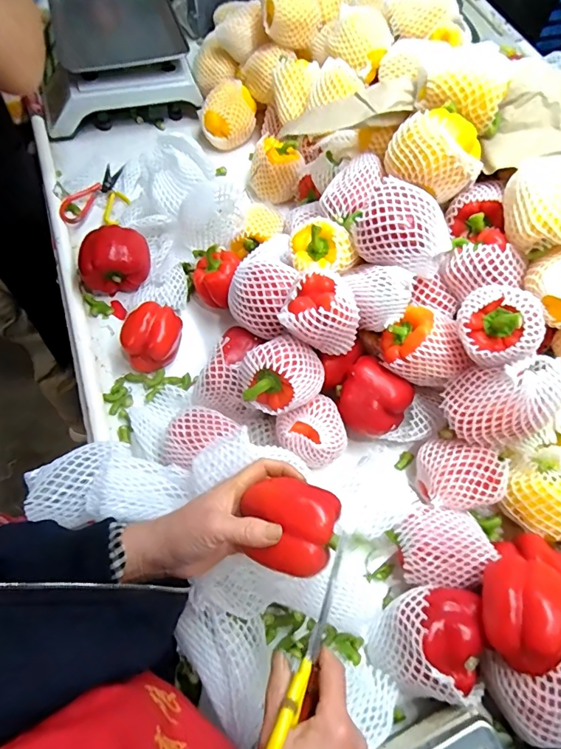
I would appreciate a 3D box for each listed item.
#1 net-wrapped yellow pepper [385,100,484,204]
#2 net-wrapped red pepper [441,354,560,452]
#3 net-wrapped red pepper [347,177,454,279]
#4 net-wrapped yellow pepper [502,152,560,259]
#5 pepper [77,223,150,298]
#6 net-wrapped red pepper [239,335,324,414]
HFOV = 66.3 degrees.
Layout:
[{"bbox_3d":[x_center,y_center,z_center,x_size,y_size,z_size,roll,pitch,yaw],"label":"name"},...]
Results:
[{"bbox_3d":[0.199,-0.290,0.555,0.099,0.085,0.095,-20,67,-13],"label":"net-wrapped yellow pepper"},{"bbox_3d":[0.270,0.027,0.515,0.091,0.133,0.085,28,35,-25],"label":"net-wrapped red pepper"},{"bbox_3d":[0.156,-0.179,0.541,0.117,0.074,0.078,32,66,11],"label":"net-wrapped red pepper"},{"bbox_3d":[0.316,-0.199,0.501,0.105,0.073,0.103,35,67,13],"label":"net-wrapped yellow pepper"},{"bbox_3d":[-0.261,-0.183,0.685,0.103,0.076,0.079,-11,65,-9],"label":"pepper"},{"bbox_3d":[0.003,0.002,0.523,0.098,0.075,0.082,-12,66,-9],"label":"net-wrapped red pepper"}]

